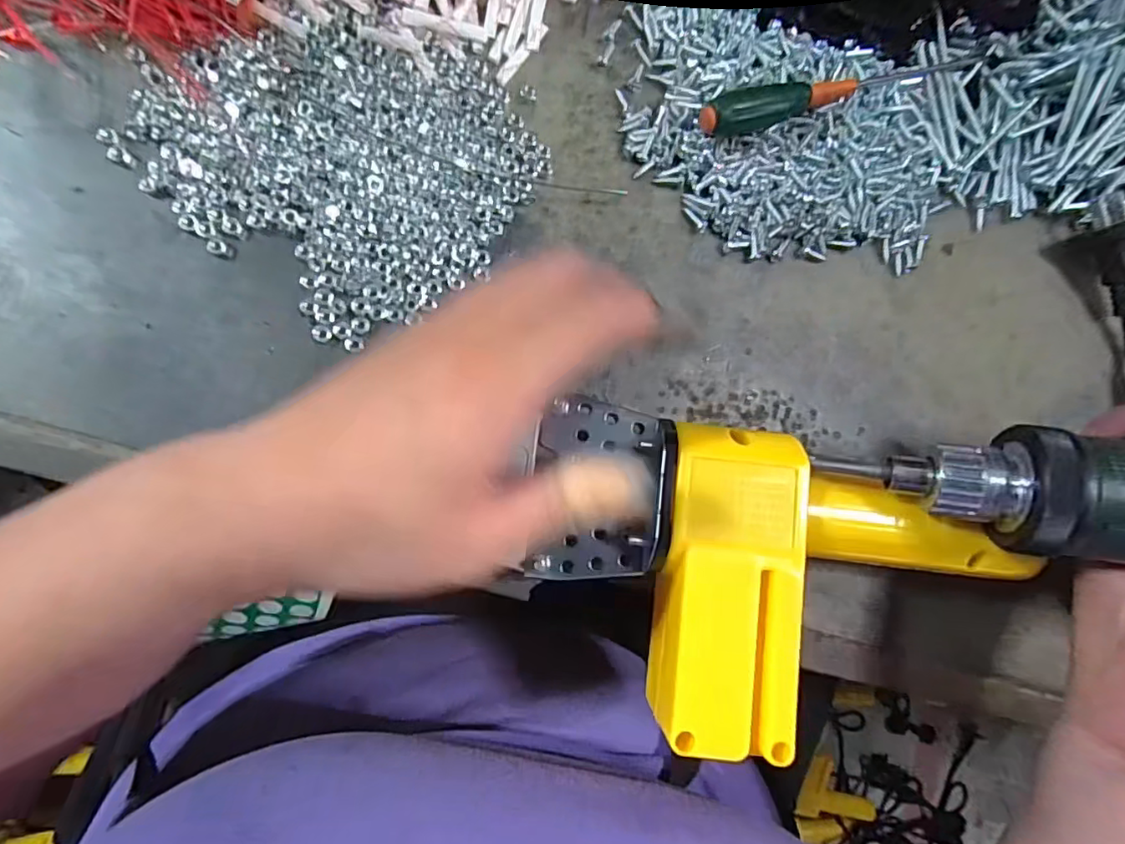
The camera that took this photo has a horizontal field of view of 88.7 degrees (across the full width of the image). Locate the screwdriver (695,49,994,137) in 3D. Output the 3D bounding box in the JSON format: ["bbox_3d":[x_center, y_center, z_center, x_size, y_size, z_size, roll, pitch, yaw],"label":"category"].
[{"bbox_3d":[0.137,-0.159,0.267,0.163,0.019,0.015,-21,90,-10],"label":"screwdriver"}]

